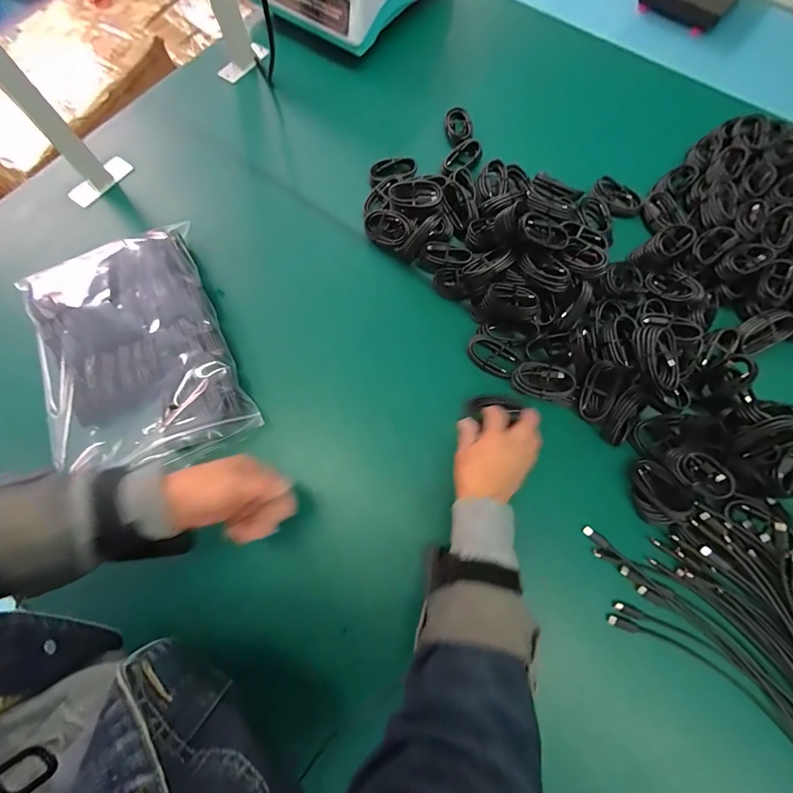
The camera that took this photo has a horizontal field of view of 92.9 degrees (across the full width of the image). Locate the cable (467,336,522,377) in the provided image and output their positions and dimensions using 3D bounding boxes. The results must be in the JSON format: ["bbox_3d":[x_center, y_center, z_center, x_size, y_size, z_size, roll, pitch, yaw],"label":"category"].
[{"bbox_3d":[0.123,-0.051,0.481,0.068,0.028,0.035,29,75,9],"label":"cable"}]

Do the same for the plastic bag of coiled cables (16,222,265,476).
[{"bbox_3d":[-0.342,-0.054,0.476,0.236,0.055,0.337,-26,74,-7],"label":"plastic bag of coiled cables"}]

